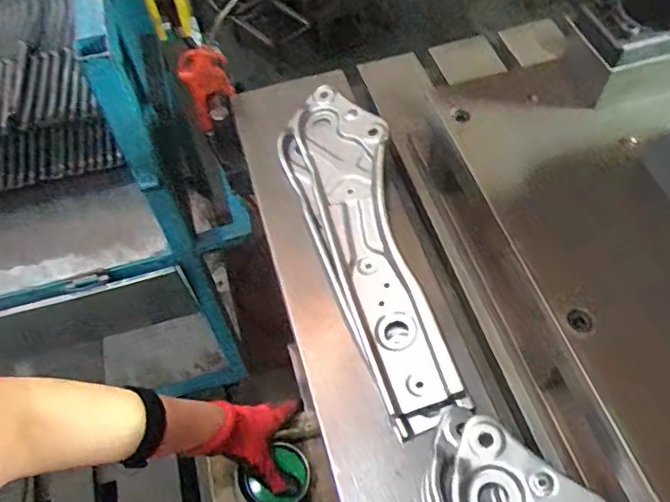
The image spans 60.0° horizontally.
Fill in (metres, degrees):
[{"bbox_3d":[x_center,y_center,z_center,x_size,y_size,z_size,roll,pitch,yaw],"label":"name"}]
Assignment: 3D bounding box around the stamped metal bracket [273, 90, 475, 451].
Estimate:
[{"bbox_3d":[0.039,-0.019,0.664,0.122,0.051,0.448,-17,58,-7],"label":"stamped metal bracket"}]

